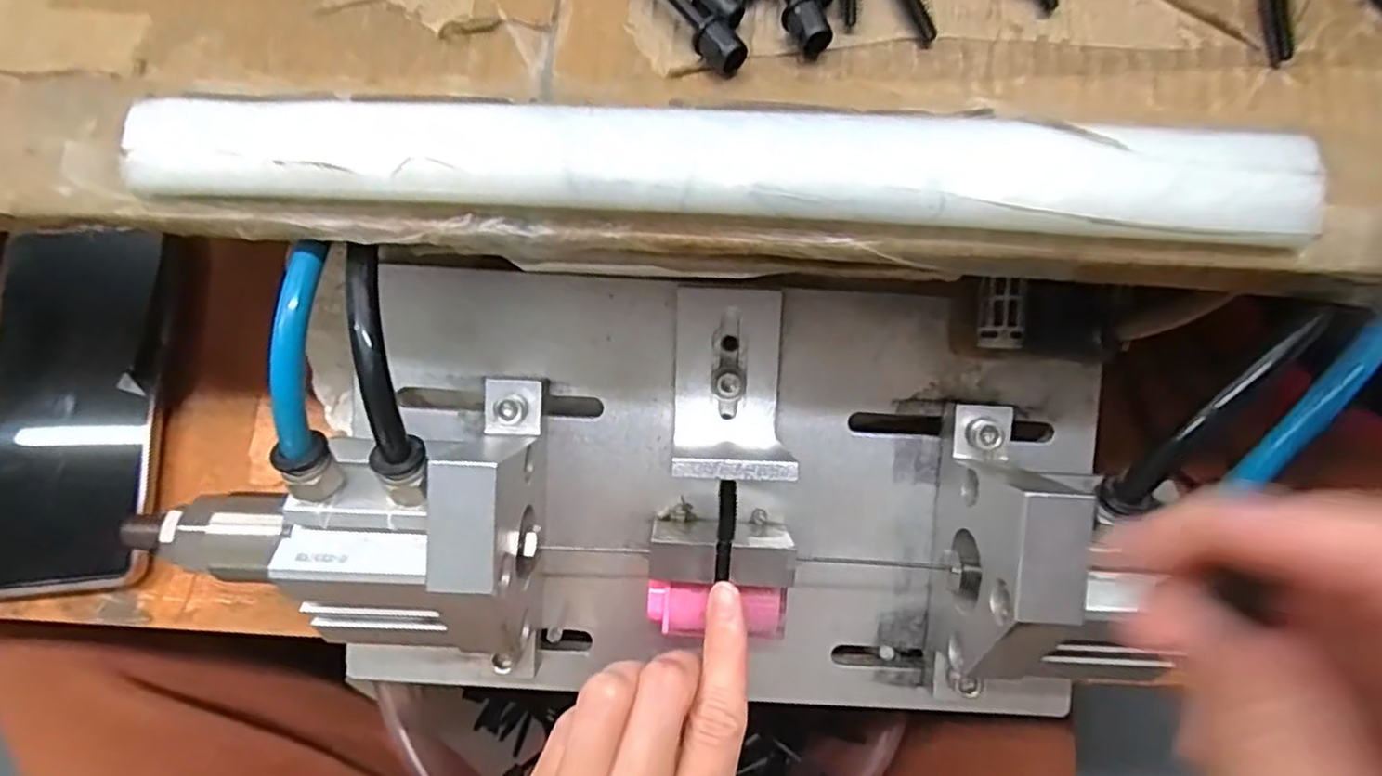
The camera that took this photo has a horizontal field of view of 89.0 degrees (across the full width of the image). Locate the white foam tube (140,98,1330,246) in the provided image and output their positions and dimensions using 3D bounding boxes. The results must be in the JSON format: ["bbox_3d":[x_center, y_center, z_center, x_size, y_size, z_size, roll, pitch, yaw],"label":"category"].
[{"bbox_3d":[0.004,-0.056,0.175,0.286,0.014,0.027,2,73,1],"label":"white foam tube"}]

